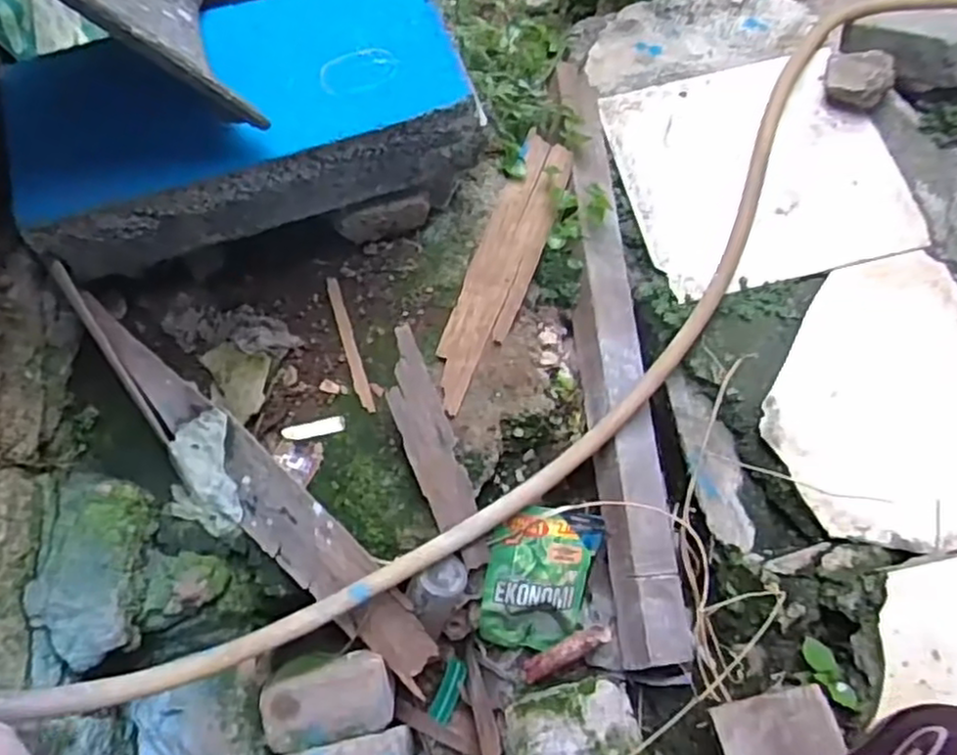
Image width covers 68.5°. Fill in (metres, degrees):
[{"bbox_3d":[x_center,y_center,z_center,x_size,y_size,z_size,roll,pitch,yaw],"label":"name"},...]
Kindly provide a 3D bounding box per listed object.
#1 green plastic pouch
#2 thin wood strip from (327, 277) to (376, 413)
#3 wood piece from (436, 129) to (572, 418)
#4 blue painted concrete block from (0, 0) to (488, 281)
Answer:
[{"bbox_3d":[0.059,0.204,0.695,0.102,0.030,0.154,12,105,0],"label":"green plastic pouch"},{"bbox_3d":[-0.132,-0.035,0.717,0.014,0.004,0.156,-17,66,-7],"label":"thin wood strip"},{"bbox_3d":[0.026,-0.119,0.735,0.064,0.015,0.329,19,66,9],"label":"wood piece"},{"bbox_3d":[-0.219,-0.247,0.673,0.404,0.101,0.193,-18,66,-8],"label":"blue painted concrete block"}]

